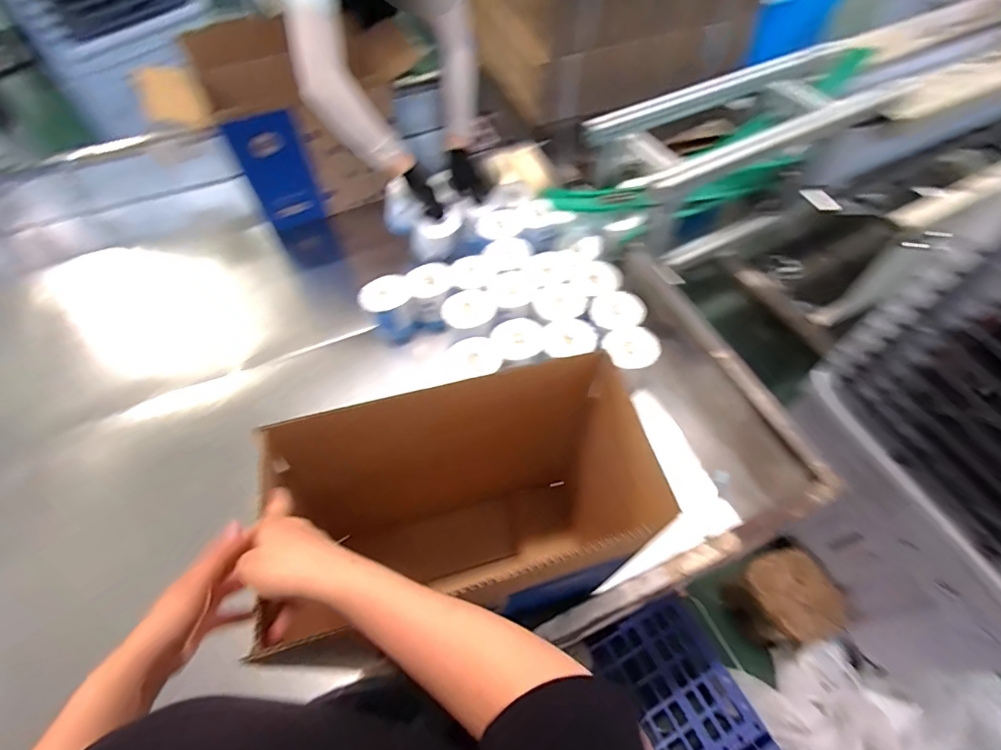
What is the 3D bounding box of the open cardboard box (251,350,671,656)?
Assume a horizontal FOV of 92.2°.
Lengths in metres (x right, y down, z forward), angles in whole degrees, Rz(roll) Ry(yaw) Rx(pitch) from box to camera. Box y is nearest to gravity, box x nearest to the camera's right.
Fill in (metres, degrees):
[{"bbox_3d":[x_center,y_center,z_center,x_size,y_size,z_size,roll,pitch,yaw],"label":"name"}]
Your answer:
[{"bbox_3d":[-0.050,0.210,0.663,0.433,0.468,0.234,-14,59,-8],"label":"open cardboard box"}]

